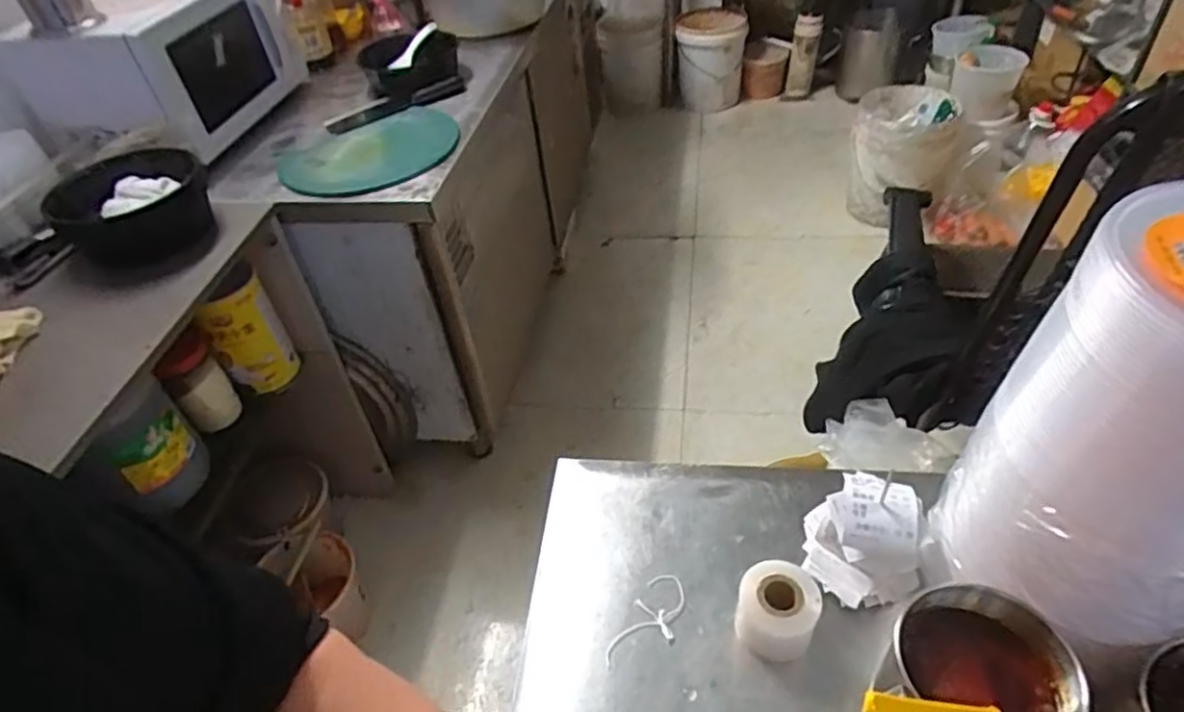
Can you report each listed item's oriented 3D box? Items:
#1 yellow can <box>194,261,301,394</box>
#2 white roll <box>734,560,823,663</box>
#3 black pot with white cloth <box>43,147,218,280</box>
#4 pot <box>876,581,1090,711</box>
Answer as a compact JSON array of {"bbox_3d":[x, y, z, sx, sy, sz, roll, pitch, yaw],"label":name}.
[{"bbox_3d":[-0.628,-0.048,1.249,0.115,0.217,0.101,-19,45,-12],"label":"yellow can"},{"bbox_3d":[0.152,0.210,0.564,0.061,0.054,0.060,-4,44,4],"label":"white roll"},{"bbox_3d":[-0.759,-0.238,1.143,0.233,0.112,0.218,-23,46,-16],"label":"black pot with white cloth"},{"bbox_3d":[0.260,0.238,0.472,0.110,0.119,0.111,-4,44,4],"label":"pot"}]

